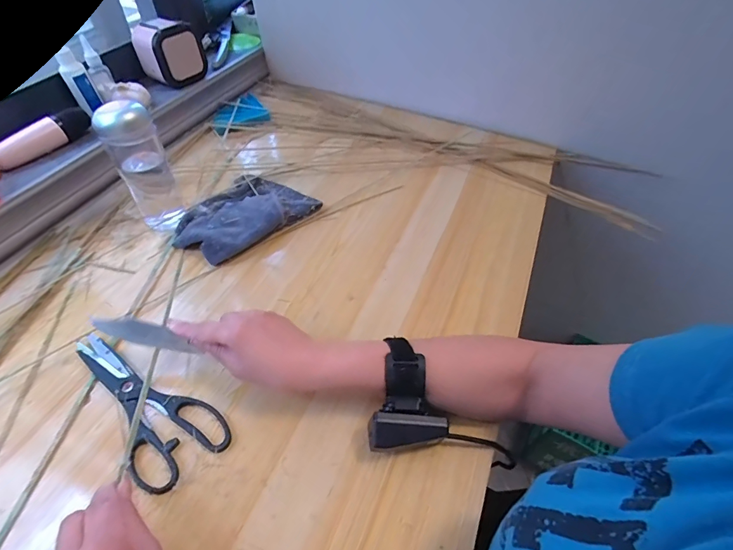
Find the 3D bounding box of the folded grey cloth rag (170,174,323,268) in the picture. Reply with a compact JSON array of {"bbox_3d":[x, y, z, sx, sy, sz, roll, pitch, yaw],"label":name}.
[{"bbox_3d":[-0.174,-0.088,0.568,0.123,0.034,0.179,34,55,22],"label":"folded grey cloth rag"}]

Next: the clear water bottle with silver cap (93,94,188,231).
[{"bbox_3d":[-0.279,-0.128,0.507,0.062,0.161,0.047,-22,55,-21],"label":"clear water bottle with silver cap"}]

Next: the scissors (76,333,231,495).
[{"bbox_3d":[-0.222,0.118,0.401,0.082,0.011,0.195,-35,60,-29],"label":"scissors"}]

